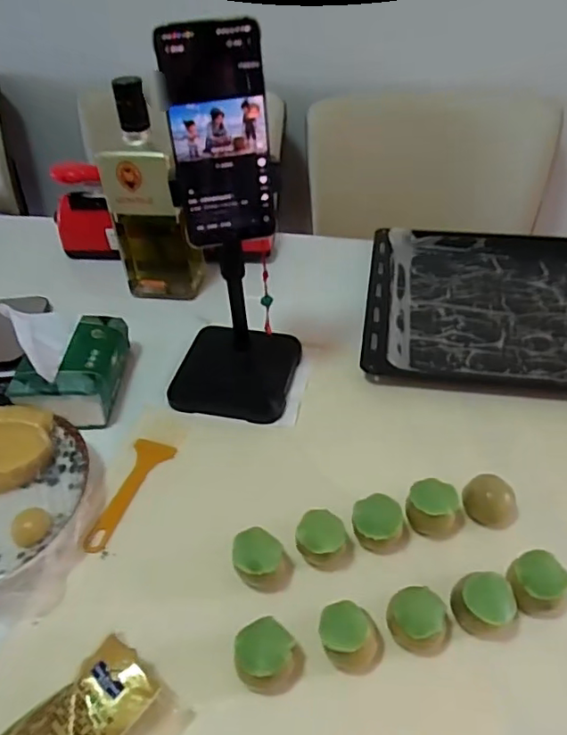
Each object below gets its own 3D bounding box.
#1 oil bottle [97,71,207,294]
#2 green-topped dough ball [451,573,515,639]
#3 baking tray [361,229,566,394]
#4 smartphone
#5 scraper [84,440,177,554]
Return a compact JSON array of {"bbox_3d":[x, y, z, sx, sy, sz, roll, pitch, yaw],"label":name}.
[{"bbox_3d":[-0.157,-0.197,0.683,0.100,0.244,0.070,-11,43,-8],"label":"oil bottle"},{"bbox_3d":[0.146,0.175,0.419,0.038,0.041,0.036,-2,42,2],"label":"green-topped dough ball"},{"bbox_3d":[0.312,-0.083,0.709,0.403,0.027,0.318,6,43,8],"label":"baking tray"},{"bbox_3d":[-0.048,-0.176,0.449,0.075,0.161,0.007,-9,33,-8],"label":"smartphone"},{"bbox_3d":[-0.138,0.116,0.523,0.040,0.004,0.122,7,43,11],"label":"scraper"}]

